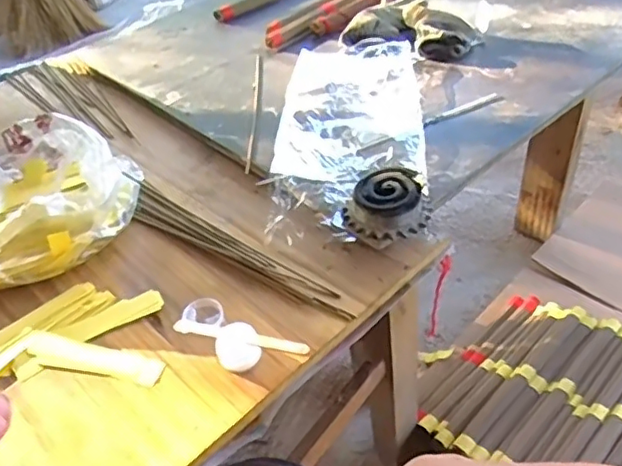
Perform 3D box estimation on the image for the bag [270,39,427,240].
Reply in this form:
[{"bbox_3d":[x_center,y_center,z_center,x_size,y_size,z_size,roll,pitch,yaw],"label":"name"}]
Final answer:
[{"bbox_3d":[0.052,-0.142,0.749,0.170,0.032,0.378,0,43,8],"label":"bag"}]

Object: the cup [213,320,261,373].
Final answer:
[{"bbox_3d":[-0.065,0.100,0.524,0.035,0.032,0.030,-20,44,-14],"label":"cup"}]

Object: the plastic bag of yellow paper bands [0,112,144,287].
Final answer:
[{"bbox_3d":[-0.314,-0.045,0.669,0.232,0.082,0.227,-24,45,-17],"label":"plastic bag of yellow paper bands"}]

